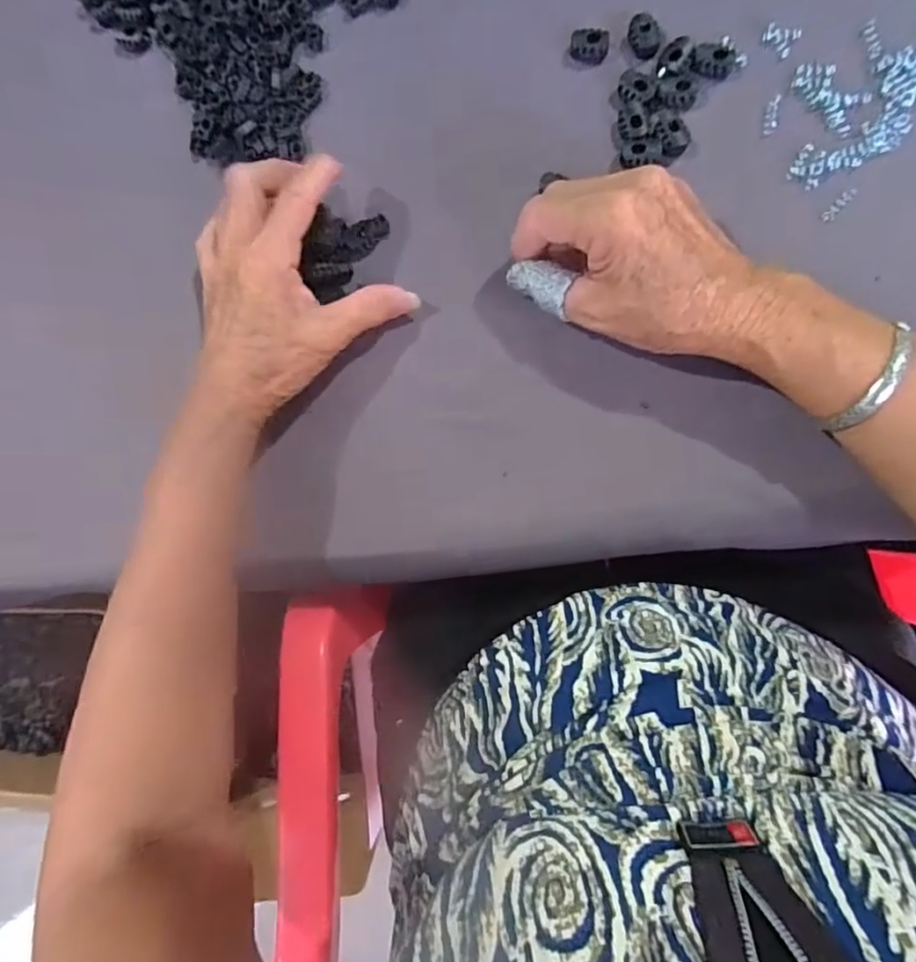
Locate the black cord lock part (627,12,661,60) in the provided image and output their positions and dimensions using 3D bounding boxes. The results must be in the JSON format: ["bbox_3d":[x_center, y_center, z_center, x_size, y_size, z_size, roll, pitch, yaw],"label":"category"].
[{"bbox_3d":[0.106,-0.254,0.339,0.016,0.008,0.023,-12,82,7],"label":"black cord lock part"}]

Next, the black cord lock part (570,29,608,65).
[{"bbox_3d":[0.076,-0.250,0.344,0.021,0.012,0.013,8,85,9],"label":"black cord lock part"}]

